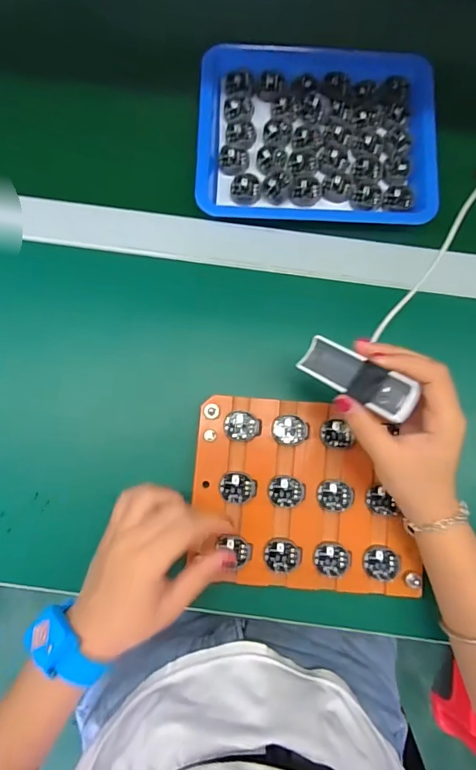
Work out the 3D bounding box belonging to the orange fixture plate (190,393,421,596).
[{"bbox_3d":[0.055,0.089,0.368,0.177,0.010,0.147,4,81,-2],"label":"orange fixture plate"}]

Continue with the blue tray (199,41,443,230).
[{"bbox_3d":[0.072,-0.237,0.425,0.214,0.032,0.168,3,81,-2],"label":"blue tray"}]

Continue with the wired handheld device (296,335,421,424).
[{"bbox_3d":[0.079,-0.004,0.304,0.082,0.016,0.026,34,80,32],"label":"wired handheld device"}]

